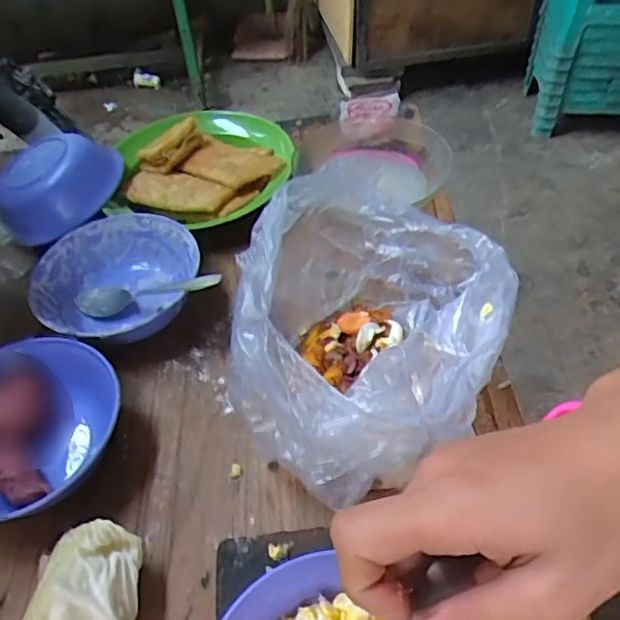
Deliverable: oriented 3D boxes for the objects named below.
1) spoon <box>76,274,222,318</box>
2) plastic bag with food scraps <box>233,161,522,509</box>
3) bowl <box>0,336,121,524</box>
[{"bbox_3d":[-0.144,-0.016,0.518,0.165,0.017,0.031,-8,44,31],"label":"spoon"},{"bbox_3d":[0.046,0.013,0.428,0.188,0.131,0.267,4,50,5],"label":"plastic bag with food scraps"},{"bbox_3d":[-0.215,0.090,0.436,0.120,0.046,0.144,10,51,10],"label":"bowl"}]

